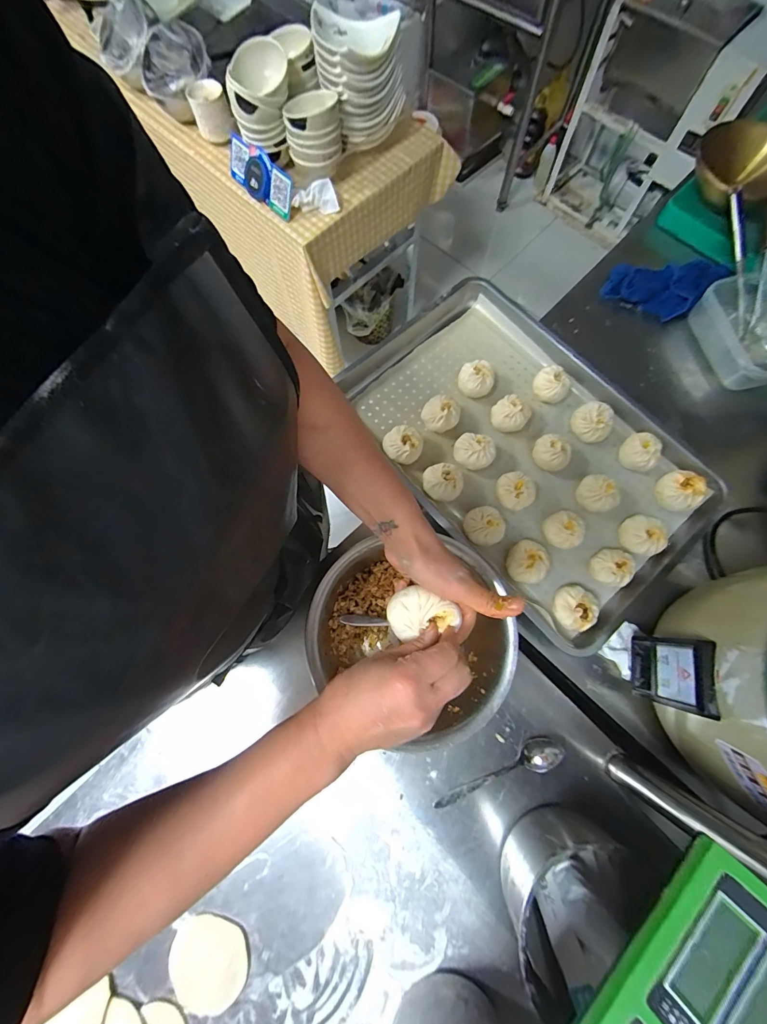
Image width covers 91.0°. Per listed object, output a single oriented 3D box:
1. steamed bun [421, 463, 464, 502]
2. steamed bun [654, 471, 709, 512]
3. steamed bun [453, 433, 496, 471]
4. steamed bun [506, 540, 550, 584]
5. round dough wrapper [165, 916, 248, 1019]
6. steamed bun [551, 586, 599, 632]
[{"bbox_3d":[0.095,-0.045,0.615,0.063,0.046,0.060,0,74,1],"label":"steamed bun"},{"bbox_3d":[0.472,-0.032,0.602,0.059,0.044,0.062,0,74,1],"label":"steamed bun"},{"bbox_3d":[0.150,-0.099,0.634,0.067,0.045,0.059,27,76,8],"label":"steamed bun"},{"bbox_3d":[0.220,0.077,0.582,0.060,0.046,0.064,6,74,3],"label":"steamed bun"},{"bbox_3d":[-0.223,0.570,0.475,0.099,0.006,0.089,23,76,7],"label":"round dough wrapper"},{"bbox_3d":[0.282,0.143,0.561,0.061,0.041,0.062,0,74,1],"label":"steamed bun"}]

